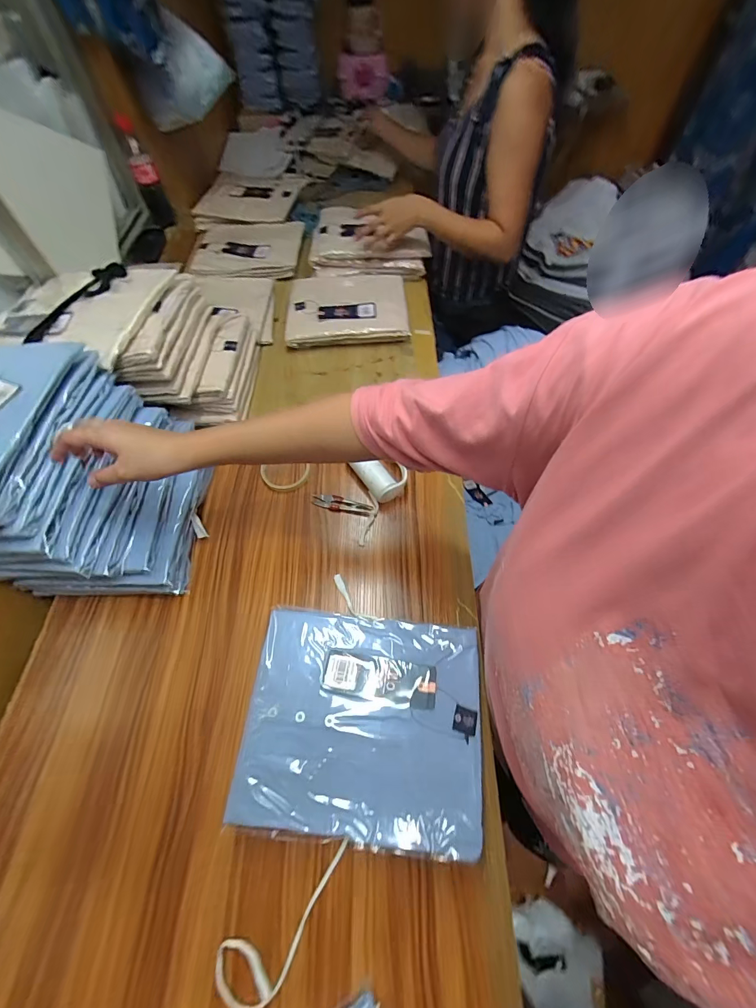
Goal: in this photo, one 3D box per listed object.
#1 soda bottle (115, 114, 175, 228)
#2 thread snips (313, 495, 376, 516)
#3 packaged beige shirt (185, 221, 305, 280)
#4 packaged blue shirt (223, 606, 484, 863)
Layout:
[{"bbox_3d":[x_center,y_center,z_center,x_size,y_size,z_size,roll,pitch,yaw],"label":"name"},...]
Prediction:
[{"bbox_3d":[-0.522,-0.735,0.839,0.056,0.188,0.050,-22,62,-11],"label":"soda bottle"},{"bbox_3d":[-0.059,0.002,0.609,0.099,0.010,0.024,13,62,9],"label":"thread snips"},{"bbox_3d":[-0.336,-0.646,0.934,0.271,0.022,0.242,-4,60,-1],"label":"packaged beige shirt"},{"bbox_3d":[-0.017,0.232,0.409,0.250,0.017,0.213,4,61,4],"label":"packaged blue shirt"}]

